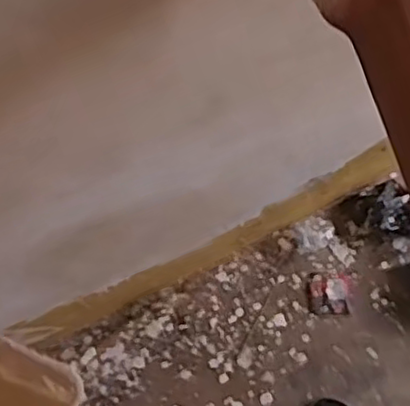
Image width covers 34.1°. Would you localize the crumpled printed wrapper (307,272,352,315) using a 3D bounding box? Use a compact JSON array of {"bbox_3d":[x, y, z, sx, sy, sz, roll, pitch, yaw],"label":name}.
[{"bbox_3d":[0.276,0.201,1.487,0.091,0.008,0.094,0,71,3],"label":"crumpled printed wrapper"}]

